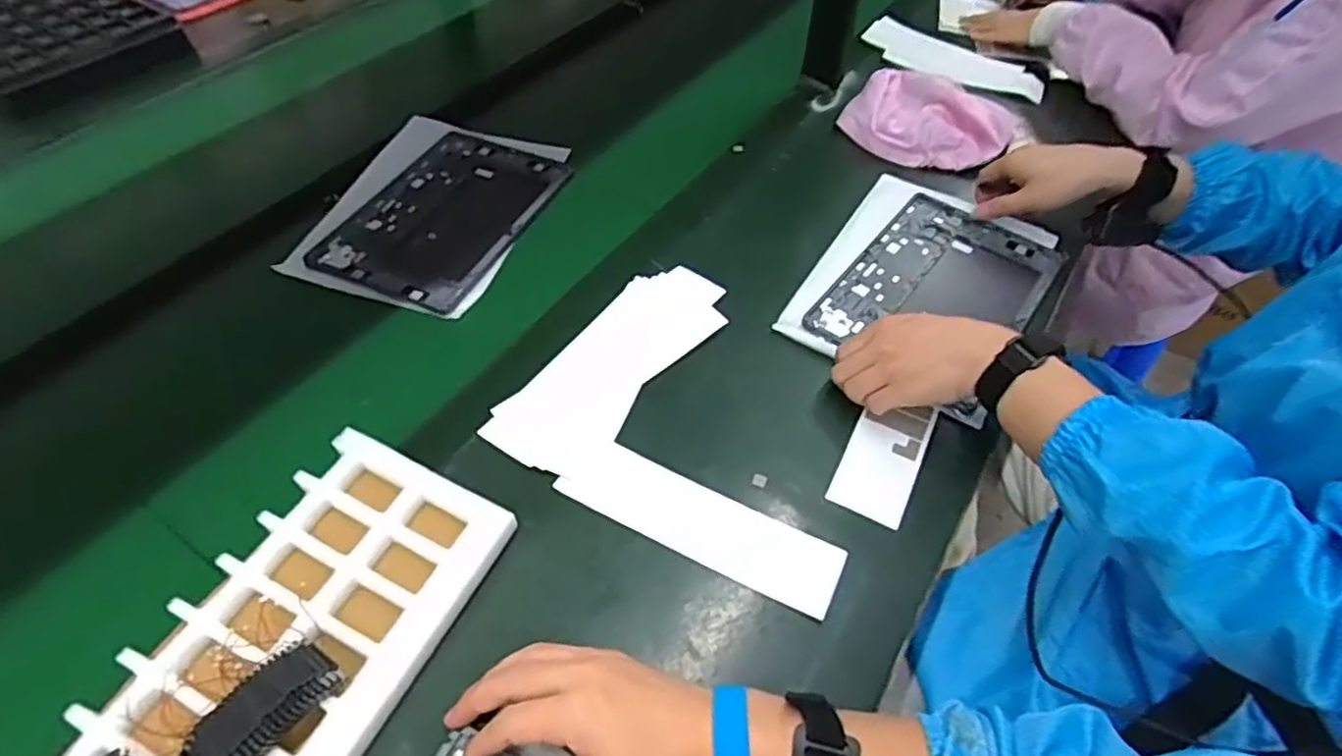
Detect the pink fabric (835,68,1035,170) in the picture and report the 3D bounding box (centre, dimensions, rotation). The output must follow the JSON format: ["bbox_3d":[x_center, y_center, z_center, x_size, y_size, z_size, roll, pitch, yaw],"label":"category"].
[{"bbox_3d":[0.309,-0.318,0.855,0.177,0.042,0.184,-26,58,-21],"label":"pink fabric"}]

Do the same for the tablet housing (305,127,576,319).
[{"bbox_3d":[-0.237,-0.176,0.738,0.172,0.007,0.257,19,54,12],"label":"tablet housing"}]

